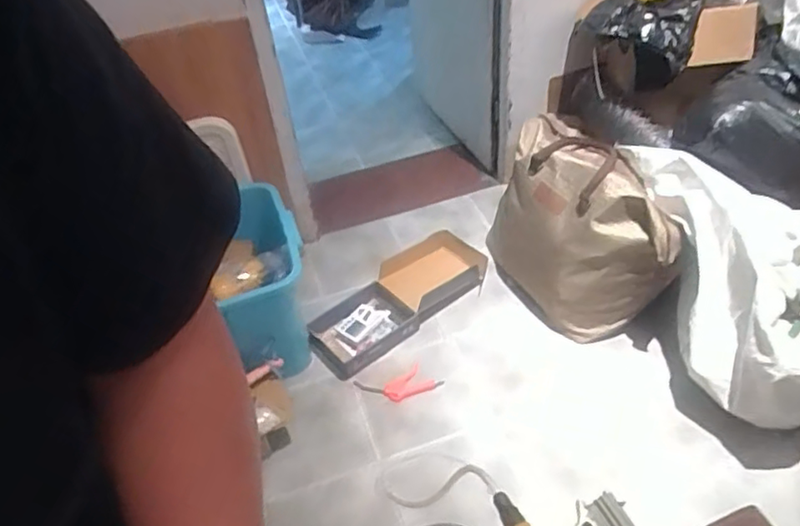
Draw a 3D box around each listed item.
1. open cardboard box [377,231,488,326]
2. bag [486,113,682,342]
[{"bbox_3d":[0.103,0.036,1.872,0.298,0.073,0.245,-26,46,-19],"label":"open cardboard box"},{"bbox_3d":[0.487,-0.066,1.770,0.312,0.422,0.556,-23,46,-16],"label":"bag"}]

